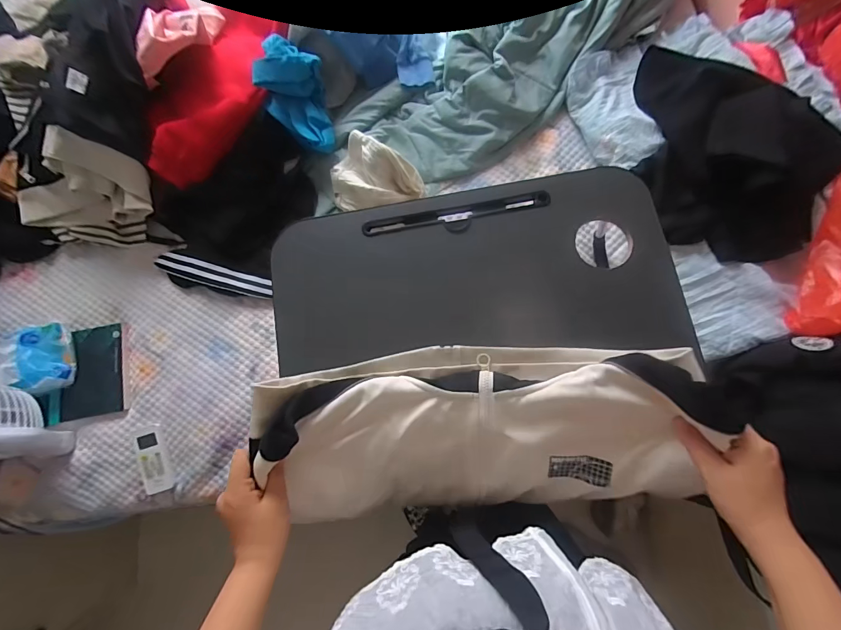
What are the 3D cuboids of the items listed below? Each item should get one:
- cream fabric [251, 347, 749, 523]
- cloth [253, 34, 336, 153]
[{"bbox_3d":[0.054,0.137,0.462,0.445,0.137,0.190,-4,80,4],"label":"cream fabric"},{"bbox_3d":[-0.263,-0.466,0.823,0.119,0.125,0.205,-9,80,-1],"label":"cloth"}]

